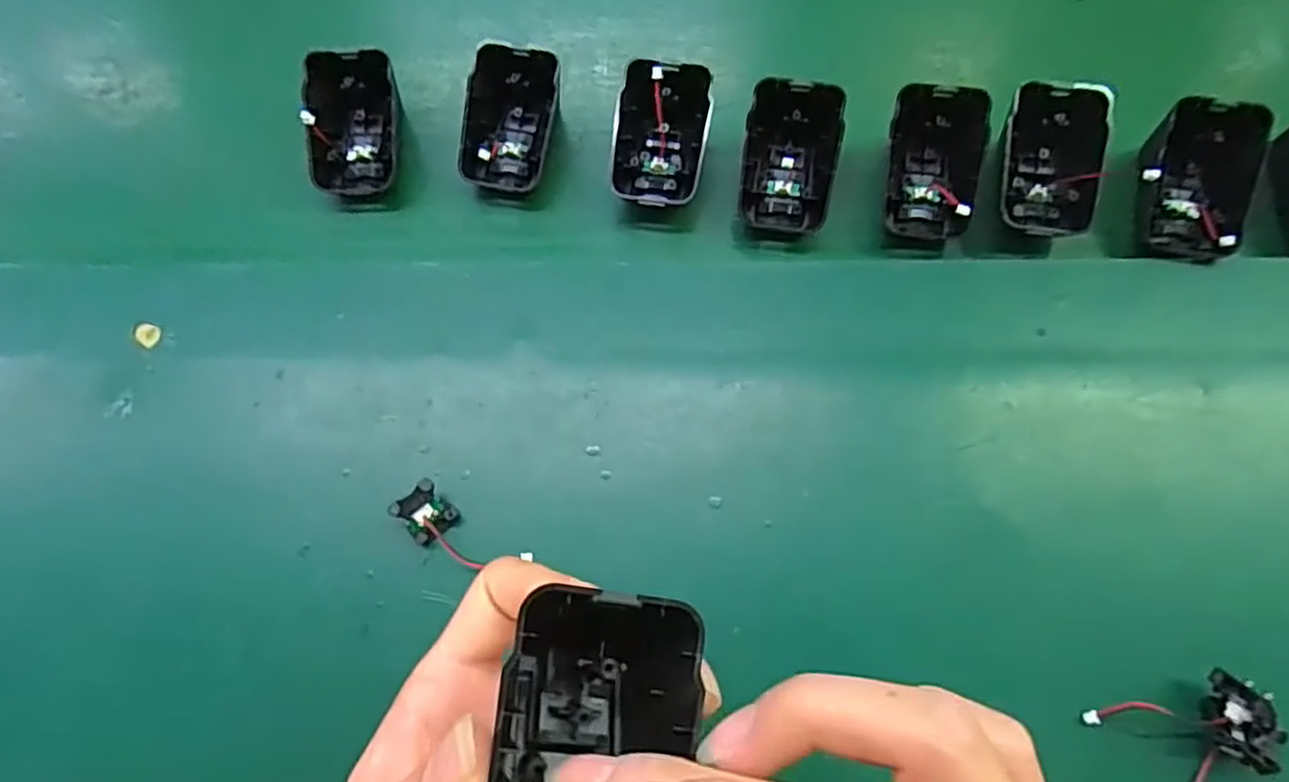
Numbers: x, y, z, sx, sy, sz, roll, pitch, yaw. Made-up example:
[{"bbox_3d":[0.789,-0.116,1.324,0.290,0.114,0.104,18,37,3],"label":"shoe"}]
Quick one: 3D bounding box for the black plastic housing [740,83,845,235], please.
[{"bbox_3d":[0.071,-0.112,0.354,0.045,0.035,0.058,6,72,3],"label":"black plastic housing"}]

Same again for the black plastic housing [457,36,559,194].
[{"bbox_3d":[-0.068,-0.133,0.368,0.049,0.039,0.063,11,72,5],"label":"black plastic housing"}]

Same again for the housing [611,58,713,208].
[{"bbox_3d":[0.008,-0.124,0.362,0.044,0.033,0.070,5,108,-3],"label":"housing"}]

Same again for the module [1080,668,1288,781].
[{"bbox_3d":[0.205,0.130,0.272,0.052,0.026,0.048,-31,74,-9],"label":"module"}]

